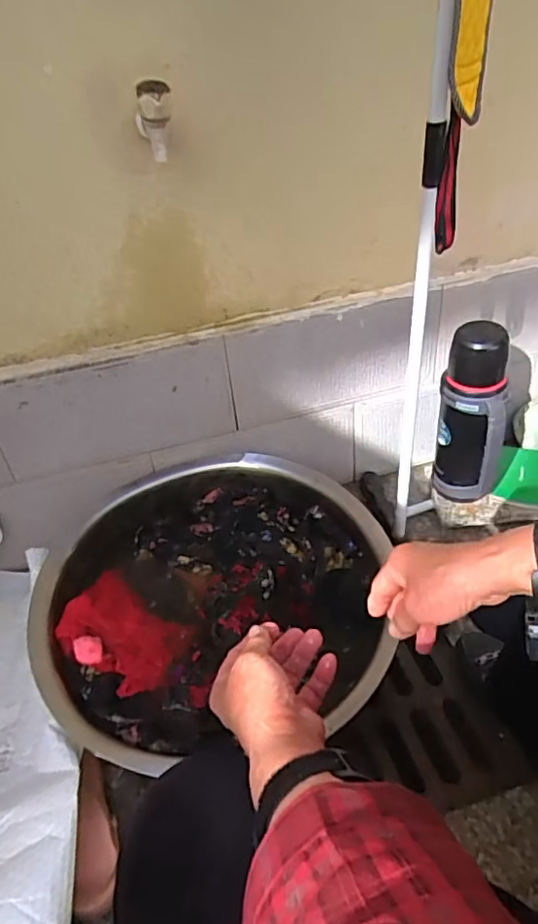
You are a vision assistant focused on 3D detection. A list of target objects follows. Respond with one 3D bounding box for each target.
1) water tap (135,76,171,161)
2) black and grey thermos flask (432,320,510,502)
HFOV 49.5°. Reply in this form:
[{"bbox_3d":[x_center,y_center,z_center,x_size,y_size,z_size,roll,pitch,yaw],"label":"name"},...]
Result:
[{"bbox_3d":[-0.138,-0.409,0.702,0.034,0.092,0.046,-23,65,-20],"label":"water tap"},{"bbox_3d":[0.365,-0.069,1.057,0.113,0.357,0.087,9,42,19],"label":"black and grey thermos flask"}]

